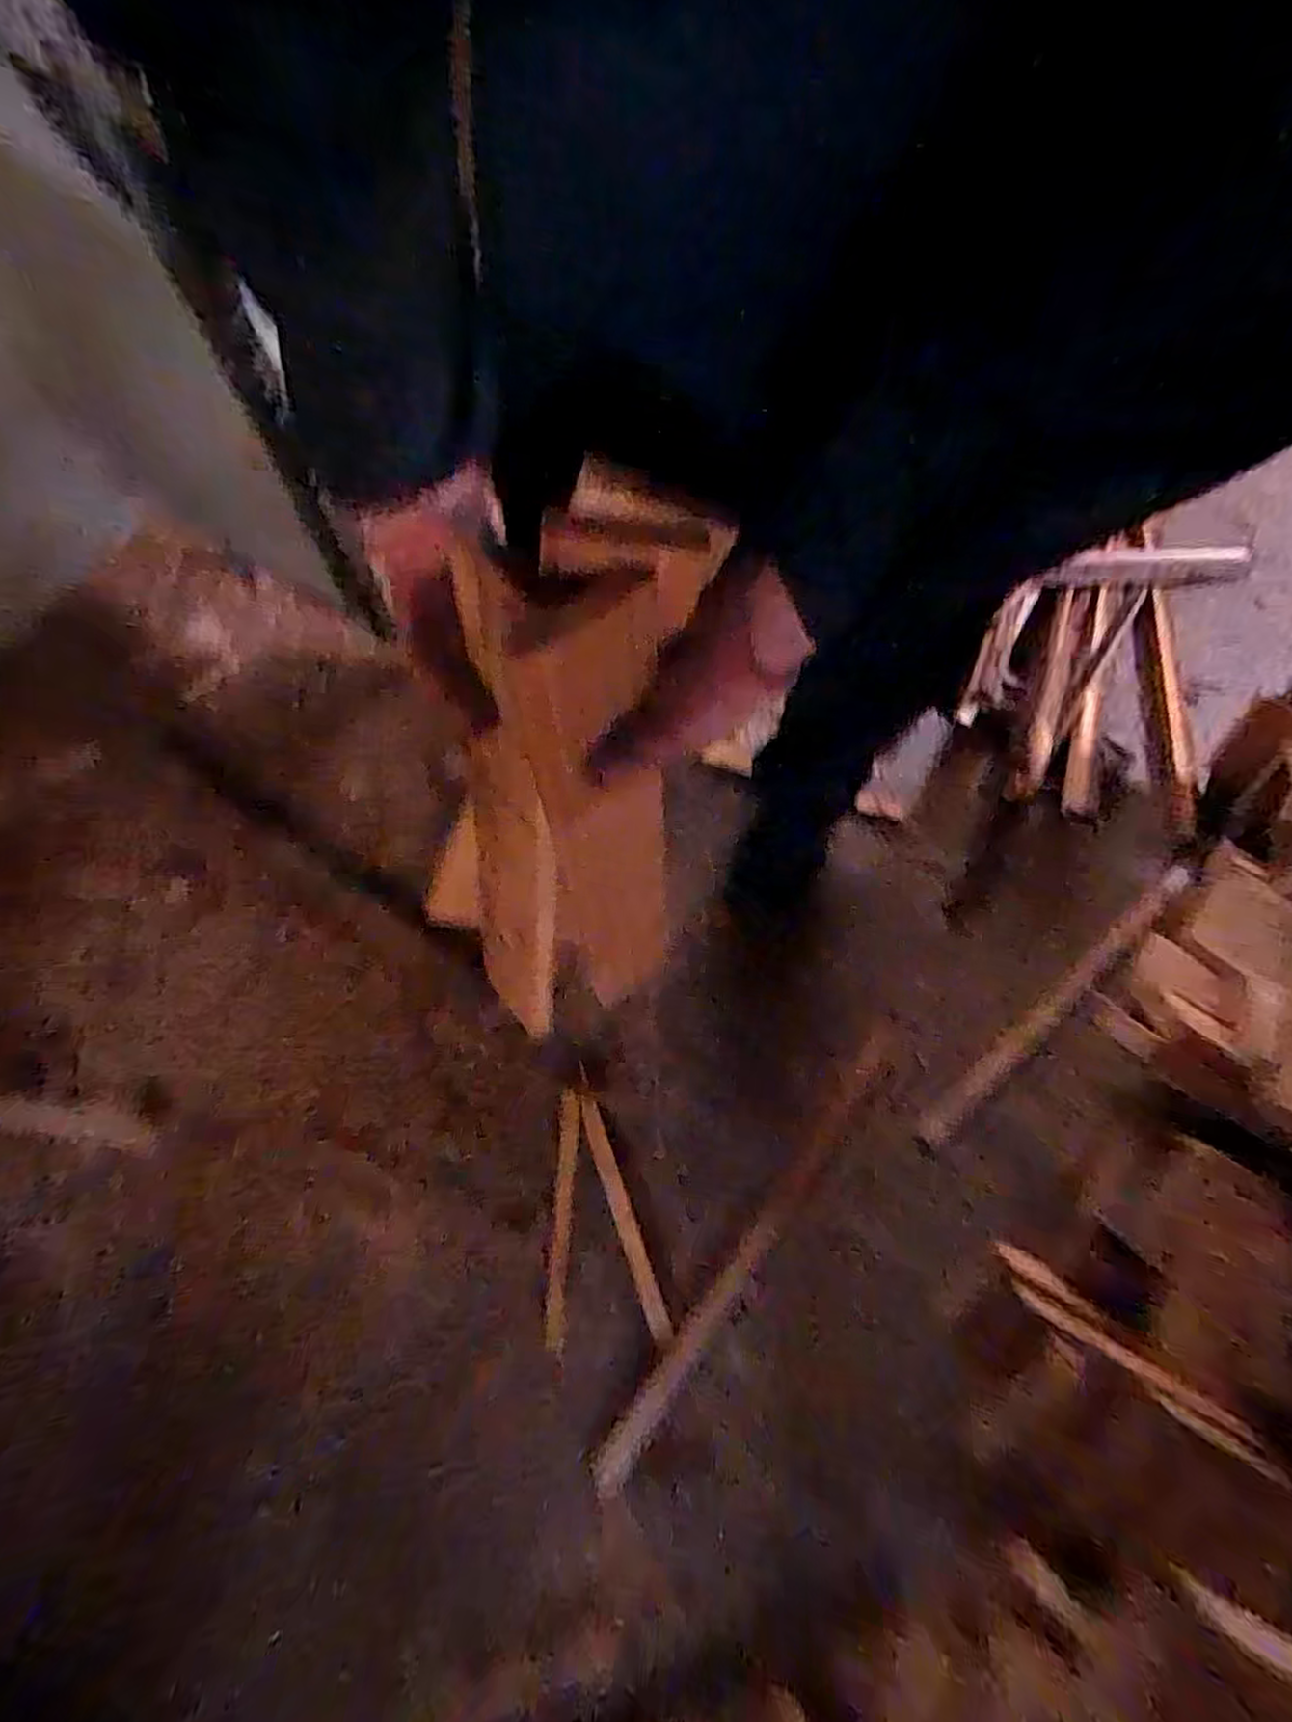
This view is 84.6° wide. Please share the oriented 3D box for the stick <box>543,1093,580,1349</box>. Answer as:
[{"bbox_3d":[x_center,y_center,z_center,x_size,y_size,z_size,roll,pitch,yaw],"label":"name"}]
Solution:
[{"bbox_3d":[-0.081,0.339,0.687,0.021,0.020,0.218,2,62,0],"label":"stick"}]

